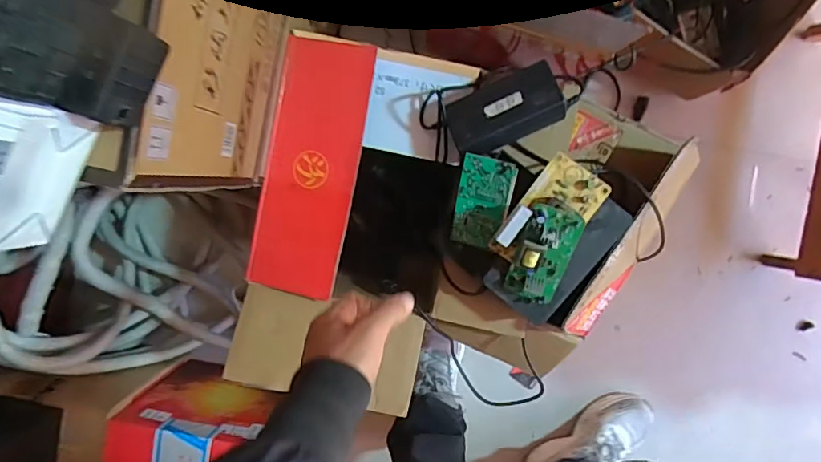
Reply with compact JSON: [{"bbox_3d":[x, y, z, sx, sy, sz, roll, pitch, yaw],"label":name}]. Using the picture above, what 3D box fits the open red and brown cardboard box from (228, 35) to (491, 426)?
[{"bbox_3d":[-0.091,-0.033,0.879,0.259,0.306,0.487,13,96,0],"label":"open red and brown cardboard box"}]

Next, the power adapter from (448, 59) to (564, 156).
[{"bbox_3d":[0.124,-0.157,0.687,0.146,0.051,0.080,-23,95,3],"label":"power adapter"}]

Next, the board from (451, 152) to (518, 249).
[{"bbox_3d":[0.096,-0.036,0.683,0.070,0.008,0.119,15,113,19],"label":"board"}]

